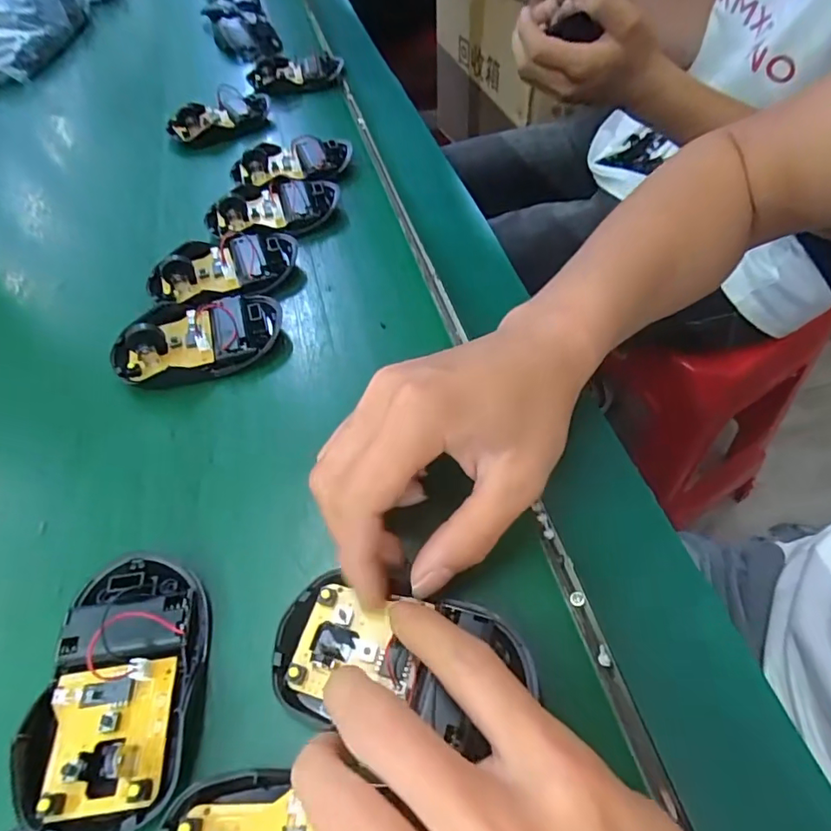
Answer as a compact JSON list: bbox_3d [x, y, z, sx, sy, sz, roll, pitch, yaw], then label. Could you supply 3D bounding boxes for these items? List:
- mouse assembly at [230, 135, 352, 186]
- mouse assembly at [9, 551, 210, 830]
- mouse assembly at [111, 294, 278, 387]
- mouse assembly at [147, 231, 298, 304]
[{"bbox_3d":[-0.100,-0.204,0.427,0.094,0.021,0.052,-4,52,0],"label":"mouse assembly"},{"bbox_3d":[-0.112,0.101,0.204,0.058,0.023,0.095,-5,52,-1],"label":"mouse assembly"},{"bbox_3d":[-0.127,-0.048,0.313,0.094,0.022,0.060,-21,54,-13],"label":"mouse assembly"},{"bbox_3d":[-0.127,-0.100,0.351,0.095,0.019,0.062,-12,53,-6],"label":"mouse assembly"}]

